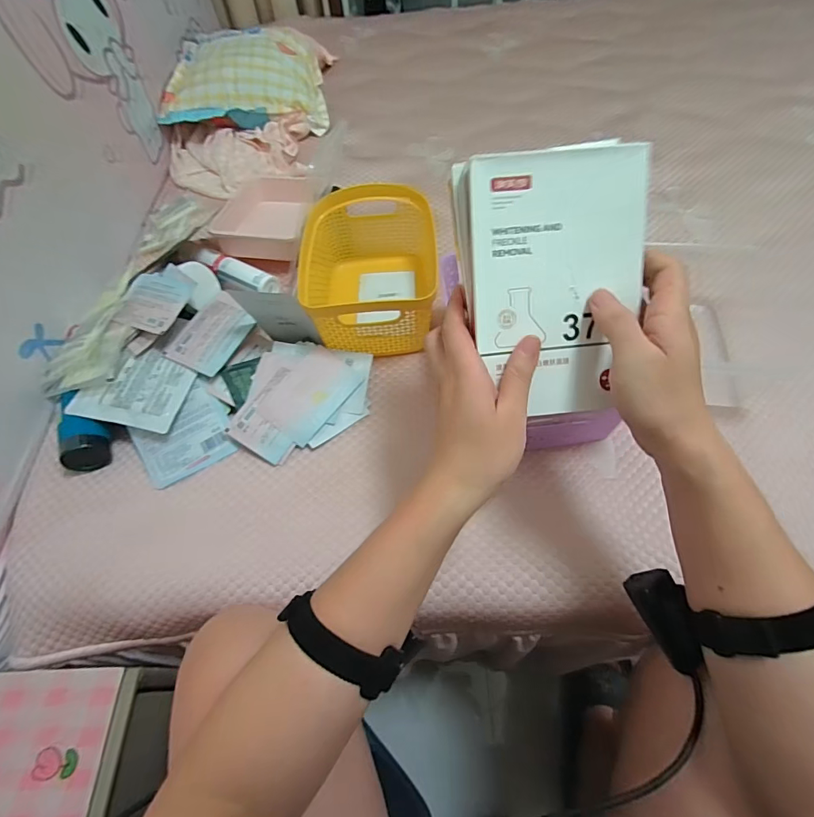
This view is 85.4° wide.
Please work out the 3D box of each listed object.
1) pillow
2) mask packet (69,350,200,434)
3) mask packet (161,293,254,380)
[{"bbox_3d":[-0.328,-0.693,0.912,0.305,0.100,0.274,-4,58,2],"label":"pillow"},{"bbox_3d":[-0.328,-0.025,0.530,0.122,0.011,0.094,11,67,0],"label":"mask packet"},{"bbox_3d":[-0.250,-0.099,0.572,0.081,0.007,0.115,23,62,9],"label":"mask packet"}]

